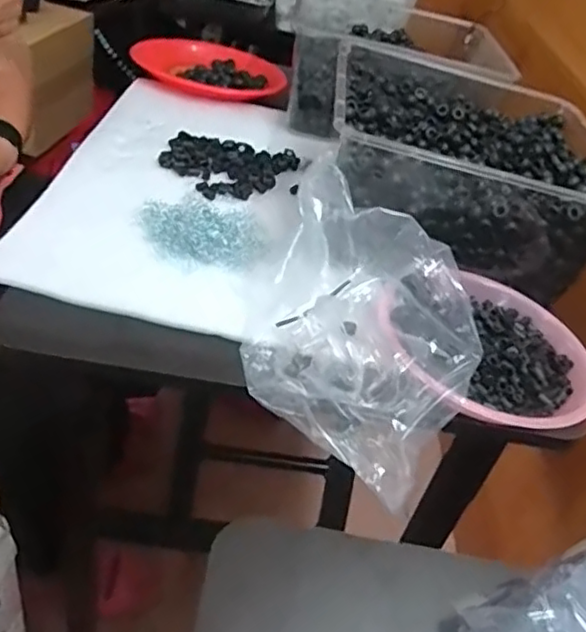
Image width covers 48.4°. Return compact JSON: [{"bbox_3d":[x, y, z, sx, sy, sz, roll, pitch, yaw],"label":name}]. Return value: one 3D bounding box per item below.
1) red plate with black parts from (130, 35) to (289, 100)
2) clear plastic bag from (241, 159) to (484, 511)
[{"bbox_3d":[-0.130,-0.390,1.015,0.223,0.036,0.235,5,39,-12],"label":"red plate with black parts"},{"bbox_3d":[0.056,0.000,0.520,0.184,0.102,0.225,22,38,12],"label":"clear plastic bag"}]

